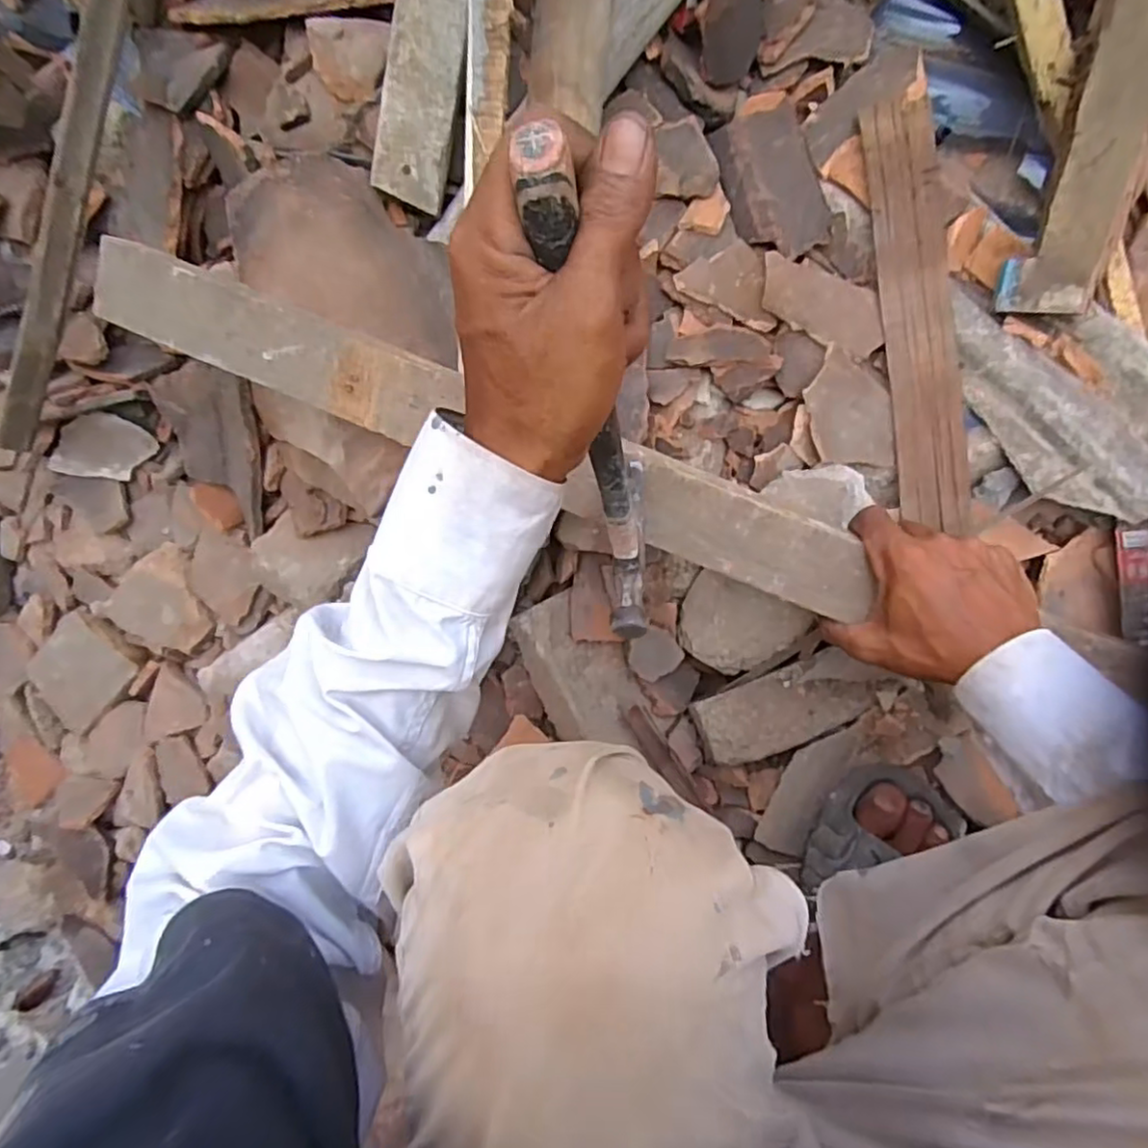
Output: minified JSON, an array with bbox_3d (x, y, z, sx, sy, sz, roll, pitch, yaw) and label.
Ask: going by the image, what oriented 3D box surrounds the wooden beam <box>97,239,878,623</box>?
[{"bbox_3d":[-0.067,-0.102,0.466,0.573,0.034,0.059,22,92,3],"label":"wooden beam"}]

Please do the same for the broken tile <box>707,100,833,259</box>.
[{"bbox_3d":[0.170,-0.329,0.558,0.073,0.015,0.123,-22,89,4],"label":"broken tile"}]

